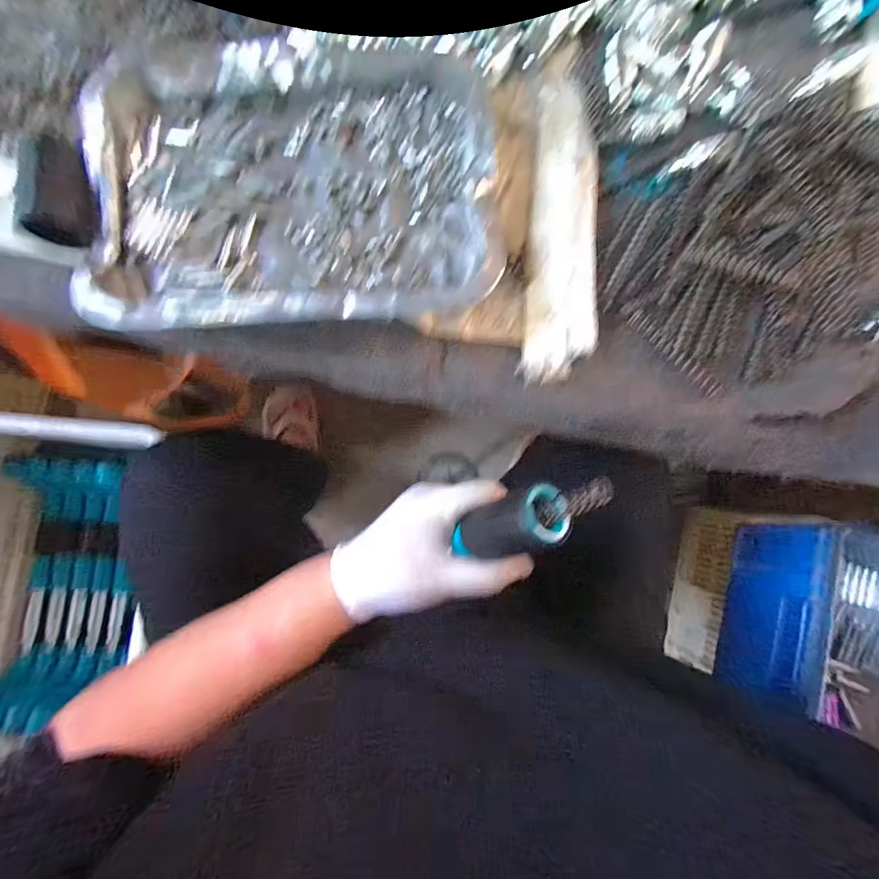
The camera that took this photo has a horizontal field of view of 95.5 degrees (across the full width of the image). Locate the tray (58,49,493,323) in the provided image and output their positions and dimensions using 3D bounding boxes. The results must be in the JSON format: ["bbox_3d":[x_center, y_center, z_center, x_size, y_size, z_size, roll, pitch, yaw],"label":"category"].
[{"bbox_3d":[-0.094,-0.165,0.258,0.251,0.028,0.187,-5,84,-3],"label":"tray"}]

